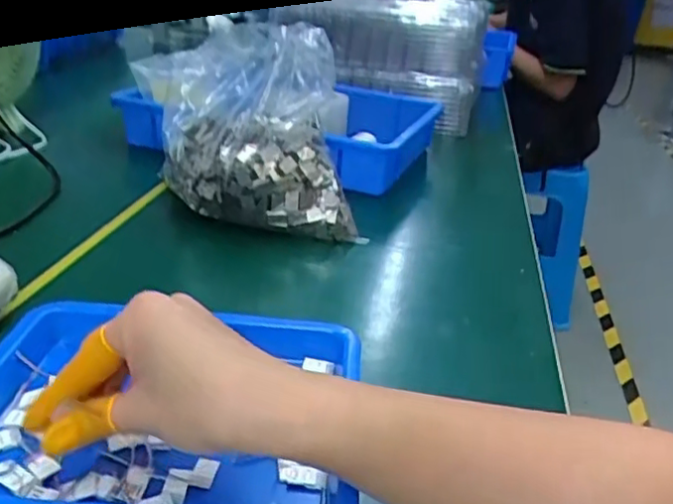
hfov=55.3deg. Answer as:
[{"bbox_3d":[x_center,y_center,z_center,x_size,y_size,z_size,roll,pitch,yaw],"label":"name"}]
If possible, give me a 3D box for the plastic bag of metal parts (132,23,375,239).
[{"bbox_3d":[-0.086,-0.124,0.632,0.182,0.158,0.207,-3,28,-19],"label":"plastic bag of metal parts"}]

